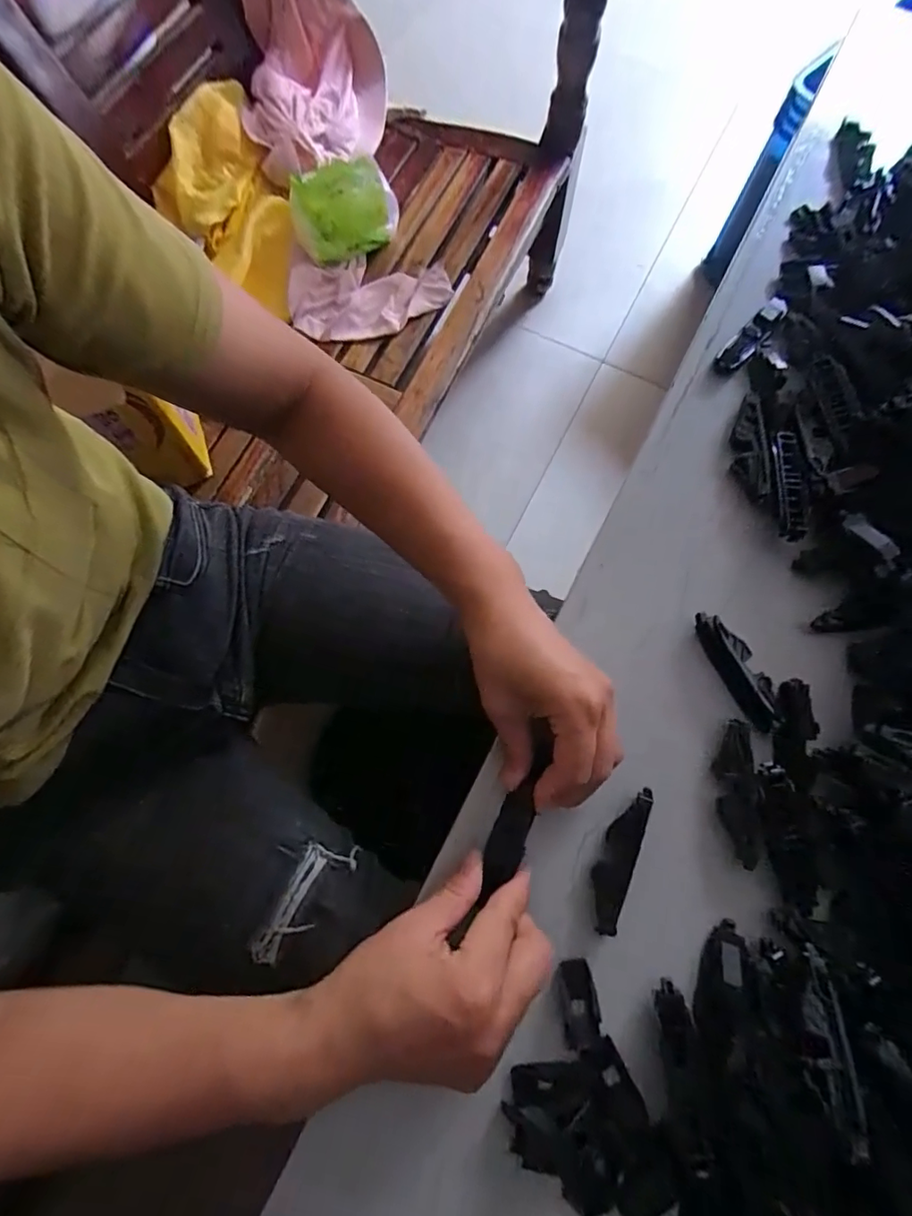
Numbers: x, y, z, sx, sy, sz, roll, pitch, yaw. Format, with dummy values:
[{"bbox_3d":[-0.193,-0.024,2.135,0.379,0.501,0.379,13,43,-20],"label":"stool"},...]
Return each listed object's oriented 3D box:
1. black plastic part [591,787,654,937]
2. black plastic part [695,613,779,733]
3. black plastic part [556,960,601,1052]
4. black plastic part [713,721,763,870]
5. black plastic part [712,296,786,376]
[{"bbox_3d":[0.093,0.143,0.306,0.018,0.012,0.080,21,76,5],"label":"black plastic part"},{"bbox_3d":[0.178,0.037,0.334,0.025,0.010,0.076,-23,76,-6],"label":"black plastic part"},{"bbox_3d":[0.067,0.215,0.288,0.019,0.005,0.038,-7,75,-2],"label":"black plastic part"},{"bbox_3d":[0.167,0.109,0.315,0.020,0.011,0.080,0,75,0],"label":"black plastic part"},{"bbox_3d":[0.218,-0.200,0.389,0.020,0.010,0.080,42,79,10],"label":"black plastic part"}]

